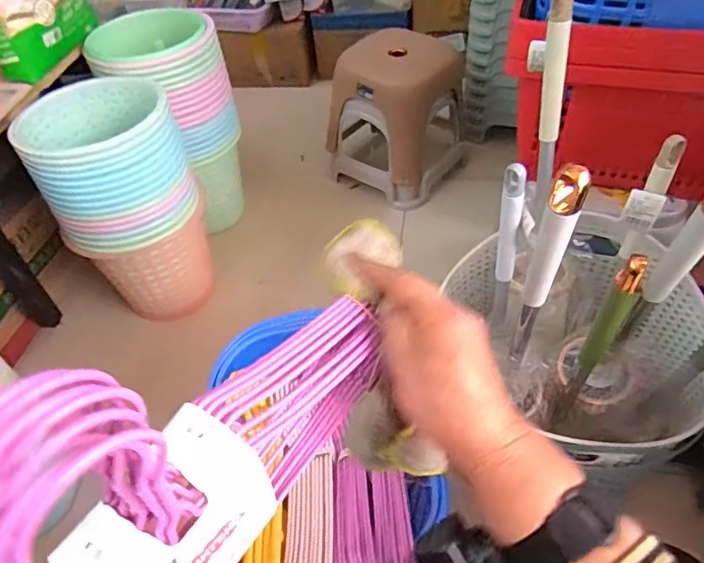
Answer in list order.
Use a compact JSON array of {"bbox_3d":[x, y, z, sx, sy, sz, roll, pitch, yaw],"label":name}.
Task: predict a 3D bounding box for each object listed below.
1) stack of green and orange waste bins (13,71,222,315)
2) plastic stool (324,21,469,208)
[{"bbox_3d":[-0.442,-0.145,1.107,0.255,0.424,0.248,-28,52,-19],"label":"stack of green and orange waste bins"},{"bbox_3d":[0.105,-0.433,1.401,0.305,0.334,0.269,29,57,27],"label":"plastic stool"}]

